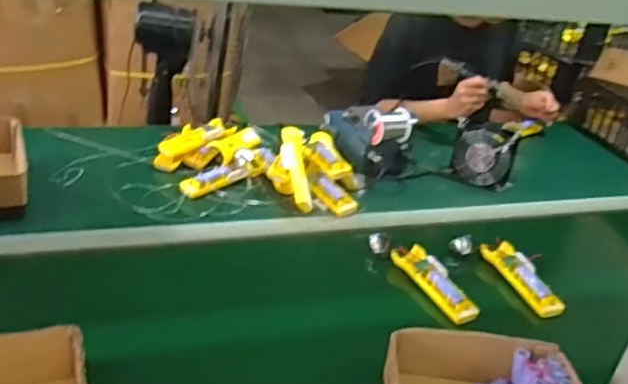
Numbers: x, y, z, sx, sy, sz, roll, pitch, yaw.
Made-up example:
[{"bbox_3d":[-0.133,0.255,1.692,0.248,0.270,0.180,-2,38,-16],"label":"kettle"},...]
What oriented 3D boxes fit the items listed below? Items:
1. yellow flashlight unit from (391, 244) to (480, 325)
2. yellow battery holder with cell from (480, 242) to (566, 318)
[{"bbox_3d":[0.184,0.138,0.968,0.057,0.027,0.163,-7,35,-26],"label":"yellow flashlight unit"},{"bbox_3d":[0.332,0.136,1.008,0.056,0.035,0.172,-1,32,-17],"label":"yellow battery holder with cell"}]

